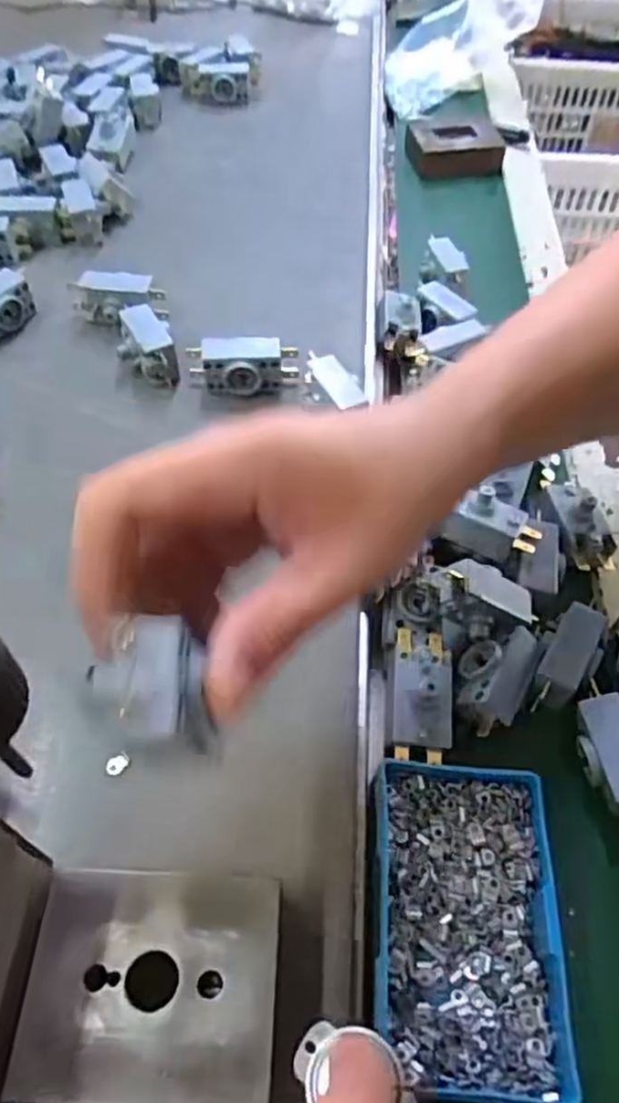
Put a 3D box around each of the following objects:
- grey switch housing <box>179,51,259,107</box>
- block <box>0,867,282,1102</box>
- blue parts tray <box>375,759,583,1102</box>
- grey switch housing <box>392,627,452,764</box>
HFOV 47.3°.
[{"bbox_3d":[-0.084,-0.442,0.667,0.074,0.034,0.043,-4,53,-5],"label":"grey switch housing"},{"bbox_3d":[-0.052,0.147,0.240,0.080,0.027,0.065,3,53,1],"label":"block"},{"bbox_3d":[0.061,0.143,0.278,0.070,0.021,0.112,4,53,2],"label":"blue parts tray"},{"bbox_3d":[0.053,0.062,0.326,0.026,0.012,0.063,5,53,2],"label":"grey switch housing"}]

